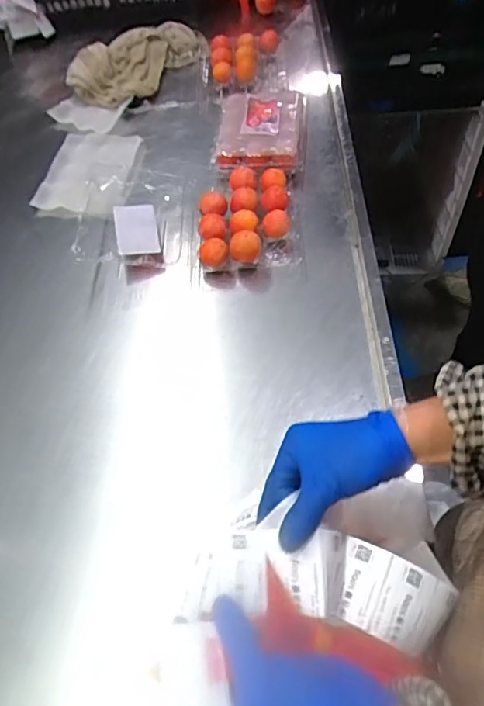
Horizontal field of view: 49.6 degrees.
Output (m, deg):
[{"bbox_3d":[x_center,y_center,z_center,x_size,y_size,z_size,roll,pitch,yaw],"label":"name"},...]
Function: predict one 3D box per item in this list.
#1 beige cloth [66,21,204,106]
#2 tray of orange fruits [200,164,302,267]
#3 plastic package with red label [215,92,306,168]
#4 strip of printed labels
[{"bbox_3d":[-0.191,-0.557,1.015,0.287,0.044,0.144,-25,85,-16],"label":"beige cloth"},{"bbox_3d":[0.012,-0.215,0.796,0.151,0.052,0.207,0,58,5],"label":"tray of orange fruits"},{"bbox_3d":[0.035,-0.399,0.895,0.151,0.062,0.217,2,59,8],"label":"plastic package with red label"},{"bbox_3d":[0.064,0.172,0.405,0.201,0.028,0.083,11,59,-2],"label":"strip of printed labels"}]

